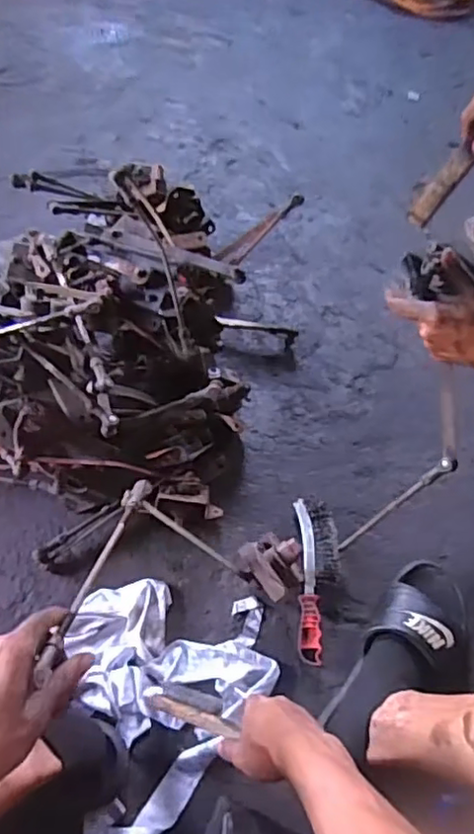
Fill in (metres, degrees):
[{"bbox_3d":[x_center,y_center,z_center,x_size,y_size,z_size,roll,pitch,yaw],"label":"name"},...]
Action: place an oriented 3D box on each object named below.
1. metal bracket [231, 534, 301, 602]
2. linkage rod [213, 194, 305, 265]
[{"bbox_3d":[0.048,0.193,0.830,0.085,0.077,0.083,1,58,-2],"label":"metal bracket"},{"bbox_3d":[0.042,-0.326,1.092,0.177,0.027,0.042,-36,63,11],"label":"linkage rod"}]

